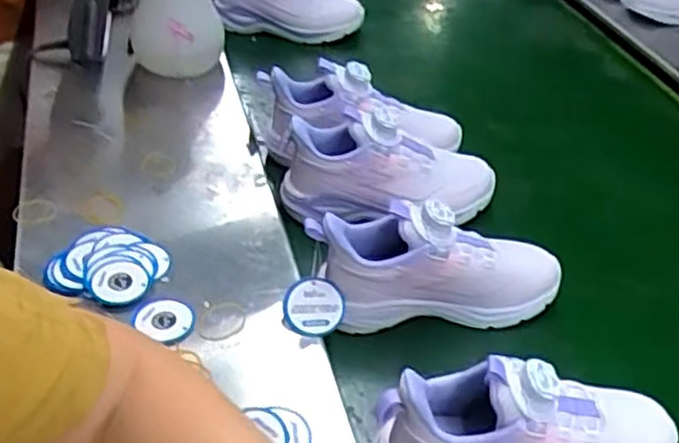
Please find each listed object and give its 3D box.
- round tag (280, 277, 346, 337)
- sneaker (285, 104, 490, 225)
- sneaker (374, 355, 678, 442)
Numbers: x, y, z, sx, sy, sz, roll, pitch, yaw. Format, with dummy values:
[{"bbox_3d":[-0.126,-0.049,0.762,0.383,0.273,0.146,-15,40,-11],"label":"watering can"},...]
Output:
[{"bbox_3d":[-0.021,0.071,0.597,0.049,0.012,0.048,1,75,-4],"label":"round tag"},{"bbox_3d":[0.050,-0.054,0.714,0.216,0.106,0.074,-2,42,-6],"label":"sneaker"},{"bbox_3d":[0.135,0.147,0.498,0.221,0.108,0.079,-1,42,-5],"label":"sneaker"}]

